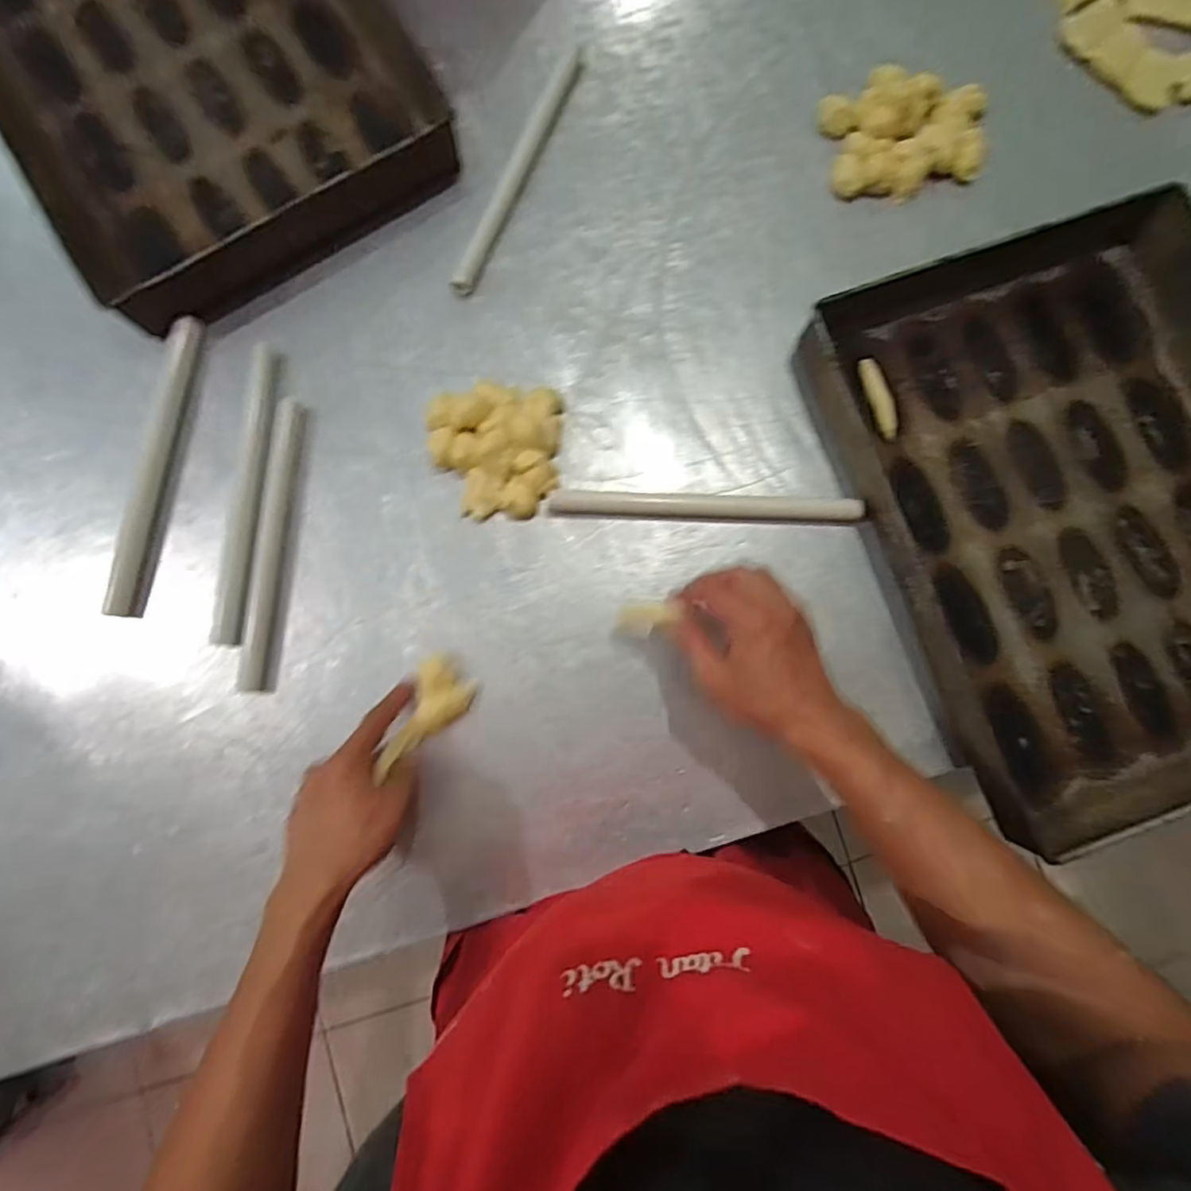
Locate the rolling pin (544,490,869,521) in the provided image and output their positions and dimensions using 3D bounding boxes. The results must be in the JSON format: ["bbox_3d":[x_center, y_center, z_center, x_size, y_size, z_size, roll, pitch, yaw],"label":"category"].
[{"bbox_3d":[0.101,-0.084,0.573,0.279,0.017,0.023,1,84,0],"label":"rolling pin"}]

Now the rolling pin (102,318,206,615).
[{"bbox_3d":[-0.408,-0.123,0.576,0.029,0.021,0.283,9,84,1],"label":"rolling pin"}]

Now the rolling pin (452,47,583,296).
[{"bbox_3d":[-0.074,-0.416,0.603,0.021,0.015,0.273,24,85,2],"label":"rolling pin"}]

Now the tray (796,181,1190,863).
[{"bbox_3d":[0.441,-0.078,0.553,0.372,0.052,0.520,-21,85,-2],"label":"tray"}]

